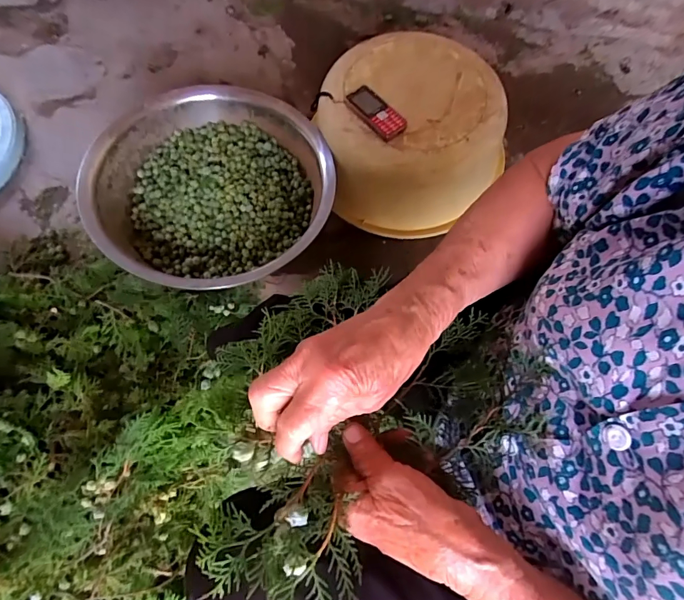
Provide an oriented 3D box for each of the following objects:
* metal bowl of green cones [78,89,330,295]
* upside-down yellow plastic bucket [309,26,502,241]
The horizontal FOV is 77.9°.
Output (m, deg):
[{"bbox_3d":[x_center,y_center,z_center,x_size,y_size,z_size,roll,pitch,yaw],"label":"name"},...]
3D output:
[{"bbox_3d":[-0.251,-0.213,0.846,0.456,0.153,0.442,0,68,-1],"label":"metal bowl of green cones"},{"bbox_3d":[0.135,-0.323,0.862,0.324,0.214,0.324,0,68,-1],"label":"upside-down yellow plastic bucket"}]

